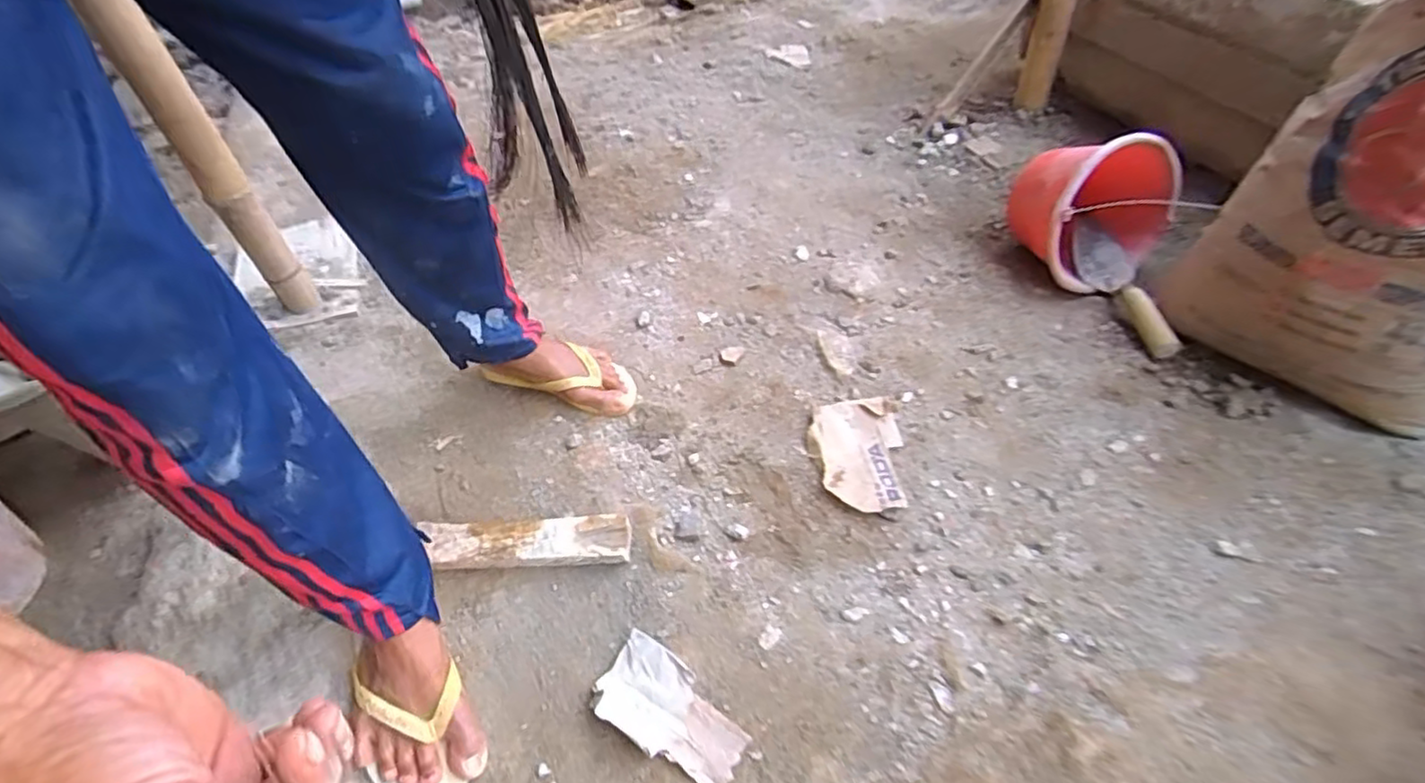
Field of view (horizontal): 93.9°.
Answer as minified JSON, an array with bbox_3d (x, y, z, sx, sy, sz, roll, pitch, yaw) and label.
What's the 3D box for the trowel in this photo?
[{"bbox_3d":[0.658,-0.158,1.073,0.098,0.049,0.265,1,48,3],"label":"trowel"}]

